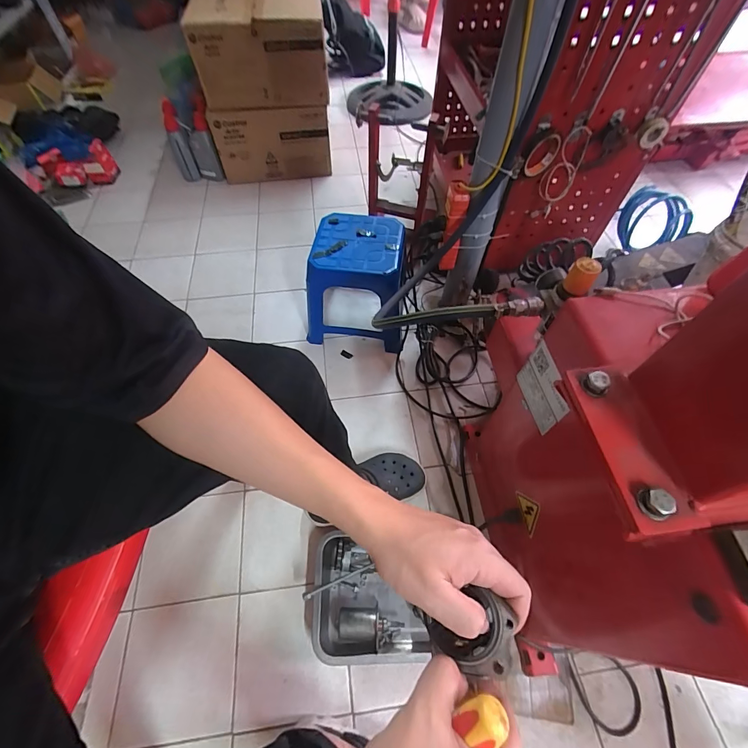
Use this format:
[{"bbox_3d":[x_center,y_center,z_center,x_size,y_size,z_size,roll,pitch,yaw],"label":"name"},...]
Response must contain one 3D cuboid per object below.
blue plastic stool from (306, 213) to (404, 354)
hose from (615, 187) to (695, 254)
[{"bbox_3d":[-0.053,-0.228,0.967,0.251,0.256,0.258,-2,59,0],"label":"blue plastic stool"},{"bbox_3d":[0.840,-0.459,1.107,0.190,0.097,0.192,39,66,21],"label":"hose"}]

